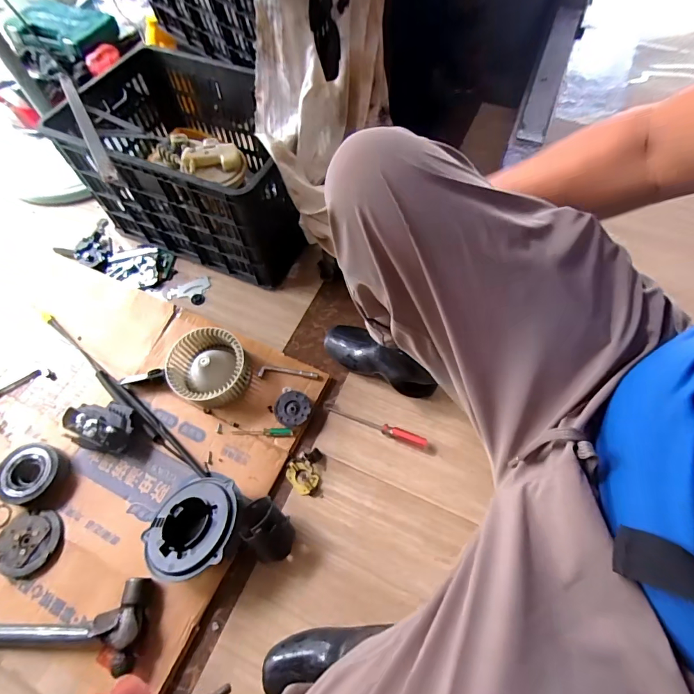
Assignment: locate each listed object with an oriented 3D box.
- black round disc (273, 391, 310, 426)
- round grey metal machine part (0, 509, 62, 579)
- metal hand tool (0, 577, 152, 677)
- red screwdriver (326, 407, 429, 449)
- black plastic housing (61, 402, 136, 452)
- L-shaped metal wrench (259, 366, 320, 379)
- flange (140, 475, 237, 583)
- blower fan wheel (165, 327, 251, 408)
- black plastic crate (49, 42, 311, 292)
[{"bbox_3d":[-0.107,0.121,0.766,0.070,0.021,0.067,-1,65,1],"label":"black round disc"},{"bbox_3d":[-0.547,0.336,0.670,0.100,0.014,0.100,-1,65,1],"label":"round grey metal machine part"},{"bbox_3d":[-0.479,0.412,0.607,0.341,0.046,0.122,4,64,3],"label":"metal hand tool"},{"bbox_3d":[0.056,0.149,0.754,0.202,0.023,0.018,21,67,11],"label":"red screwdriver"},{"bbox_3d":[-0.454,0.150,0.729,0.116,0.072,0.082,3,62,3],"label":"black plastic housing"},{"bbox_3d":[-0.120,0.052,0.803,0.122,0.006,0.024,0,65,1],"label":"L-shaped metal wrench"},{"bbox_3d":[-0.248,0.293,0.634,0.150,0.045,0.152,-8,45,14],"label":"flange"},{"bbox_3d":[-0.268,0.044,0.774,0.136,0.082,0.141,-1,62,1],"label":"blower fan wheel"},{"bbox_3d":[-0.334,-0.412,0.896,0.507,0.279,0.375,21,66,11],"label":"black plastic crate"}]

